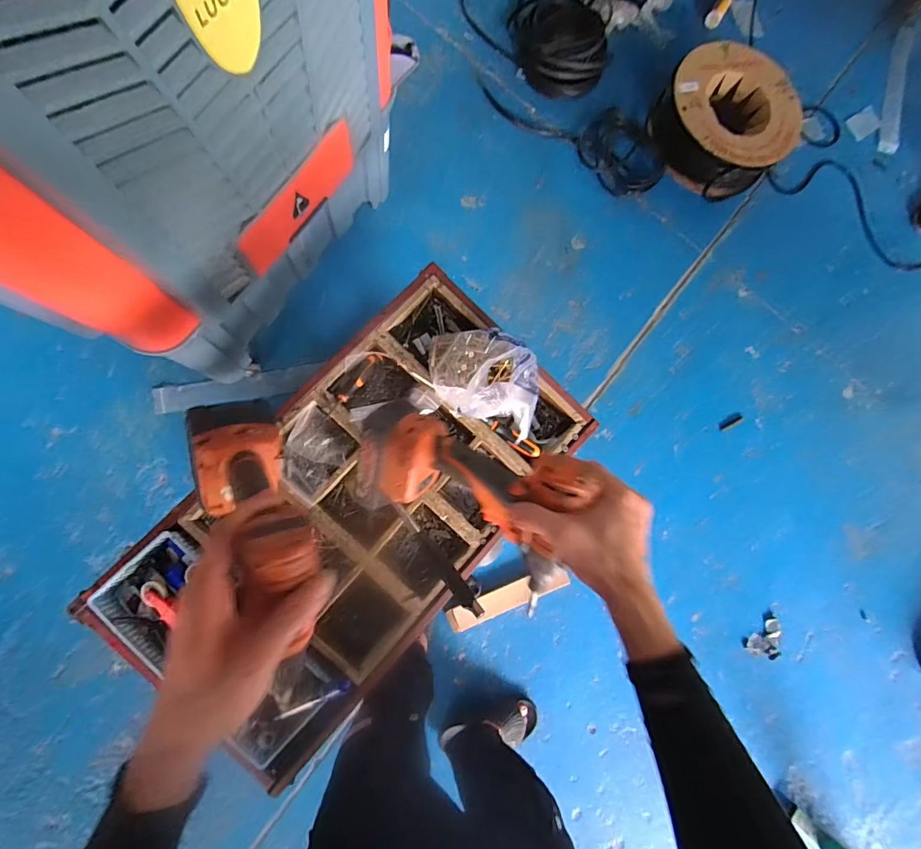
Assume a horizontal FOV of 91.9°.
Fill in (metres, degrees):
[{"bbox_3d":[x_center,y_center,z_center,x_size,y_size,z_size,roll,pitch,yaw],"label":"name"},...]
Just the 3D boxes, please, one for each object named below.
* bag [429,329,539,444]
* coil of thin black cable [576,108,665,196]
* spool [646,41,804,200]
[{"bbox_3d":[0.031,-0.067,0.612,0.155,0.087,0.132,16,82,-4],"label":"bag"},{"bbox_3d":[0.536,-0.907,1.486,0.231,0.041,0.296,-34,88,-9],"label":"coil of thin black cable"},{"bbox_3d":[0.854,-0.992,1.449,0.433,0.177,0.394,1,83,-6],"label":"spool"}]

